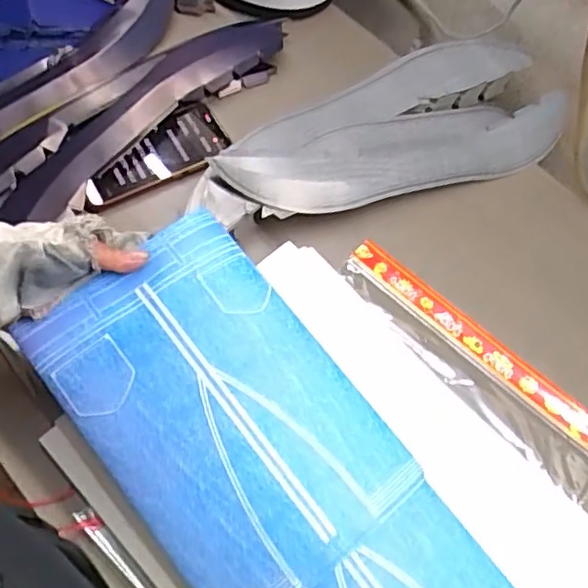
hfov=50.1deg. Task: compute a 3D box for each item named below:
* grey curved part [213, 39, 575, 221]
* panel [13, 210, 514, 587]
[{"bbox_3d":[0.105,-0.182,0.674,0.391,0.045,0.171,-19,67,-12],"label":"grey curved part"},{"bbox_3d":[-0.012,0.140,0.469,0.184,0.034,0.421,-36,77,-19],"label":"panel"}]

